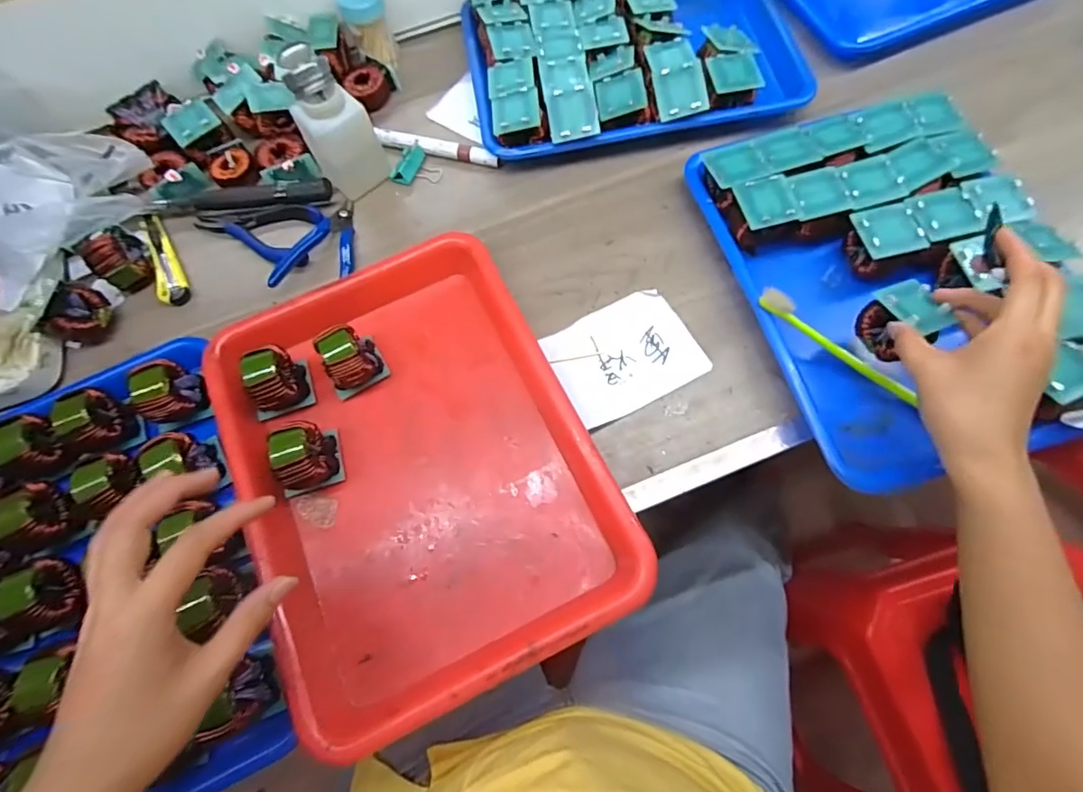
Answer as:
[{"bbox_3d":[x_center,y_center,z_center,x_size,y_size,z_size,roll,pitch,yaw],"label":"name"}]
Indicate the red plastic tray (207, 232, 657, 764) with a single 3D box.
[{"bbox_3d":[-0.095,0.041,0.386,0.254,0.049,0.329,-26,70,-6],"label":"red plastic tray"}]

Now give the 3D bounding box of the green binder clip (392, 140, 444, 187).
[{"bbox_3d":[-0.124,-0.234,0.513,0.046,0.019,0.041,11,70,7],"label":"green binder clip"}]

